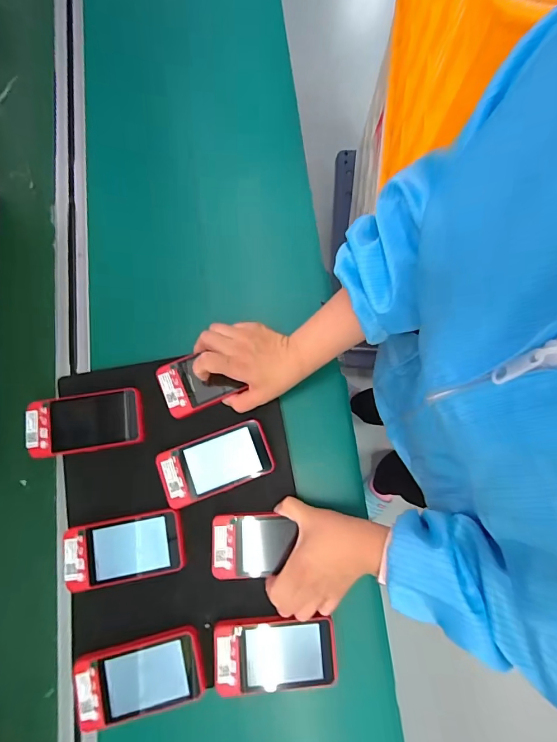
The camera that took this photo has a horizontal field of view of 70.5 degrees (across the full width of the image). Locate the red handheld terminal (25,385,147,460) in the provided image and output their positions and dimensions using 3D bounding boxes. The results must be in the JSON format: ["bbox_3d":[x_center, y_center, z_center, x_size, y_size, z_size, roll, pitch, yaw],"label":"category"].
[{"bbox_3d":[-0.214,0.057,0.437,0.120,0.019,0.062,-9,78,-2],"label":"red handheld terminal"}]

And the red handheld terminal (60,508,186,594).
[{"bbox_3d":[-0.161,0.185,0.410,0.118,0.012,0.063,-9,78,-2],"label":"red handheld terminal"}]

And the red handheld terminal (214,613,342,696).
[{"bbox_3d":[-0.003,0.284,0.396,0.120,0.015,0.063,-2,78,-1],"label":"red handheld terminal"}]

